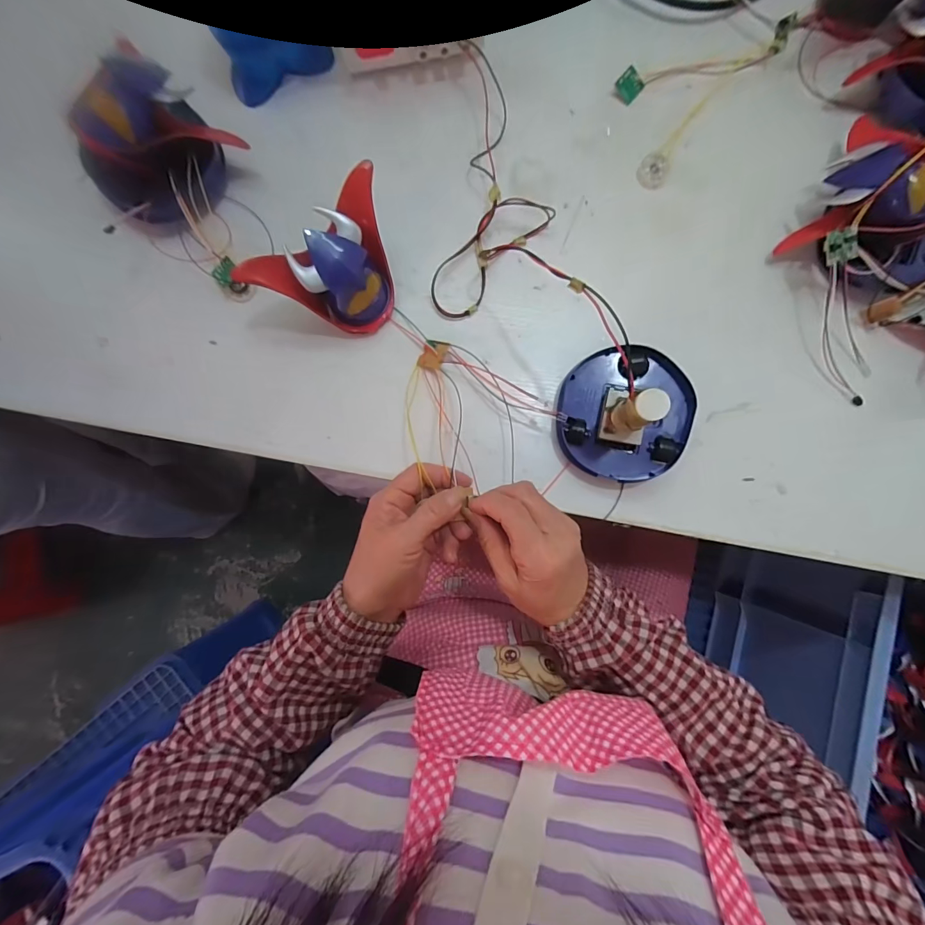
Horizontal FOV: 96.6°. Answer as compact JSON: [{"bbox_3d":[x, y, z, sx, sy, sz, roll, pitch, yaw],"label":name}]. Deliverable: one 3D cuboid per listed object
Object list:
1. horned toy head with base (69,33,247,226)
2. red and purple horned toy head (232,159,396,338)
[{"bbox_3d":[-0.244,-0.250,0.338,0.068,0.080,0.101,35,88,2],"label":"horned toy head with base"},{"bbox_3d":[-0.096,-0.154,0.338,0.122,0.073,0.078,-42,88,-2],"label":"red and purple horned toy head"}]

